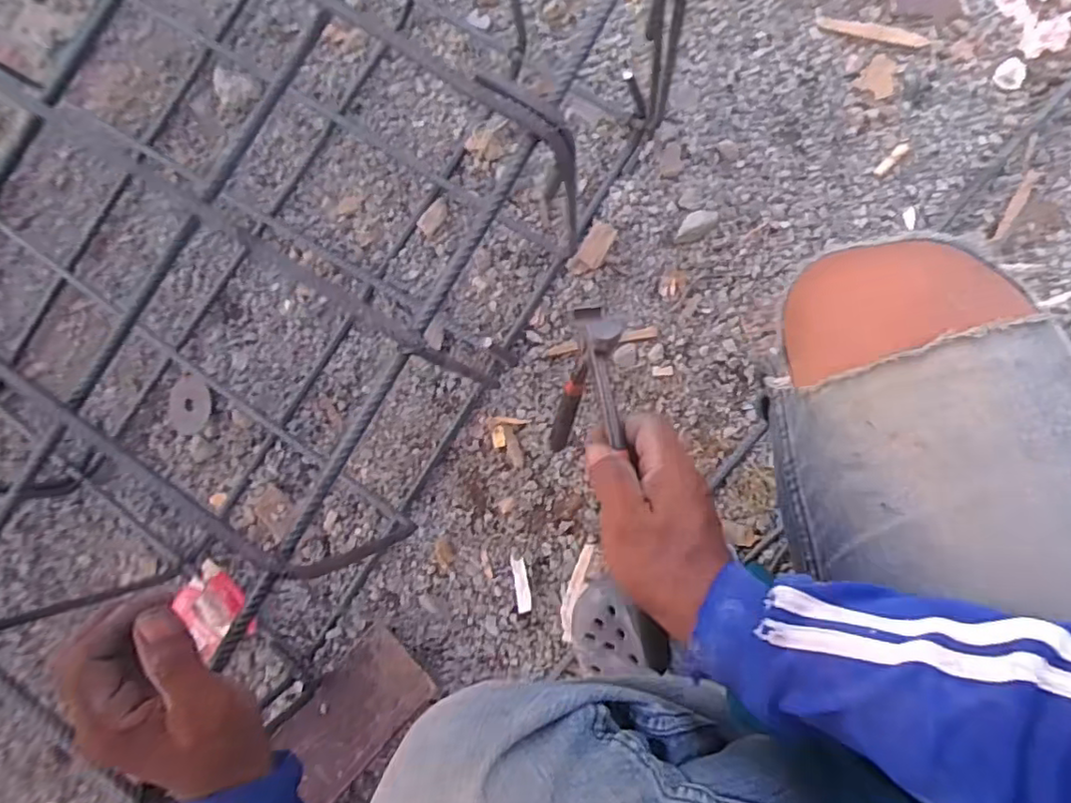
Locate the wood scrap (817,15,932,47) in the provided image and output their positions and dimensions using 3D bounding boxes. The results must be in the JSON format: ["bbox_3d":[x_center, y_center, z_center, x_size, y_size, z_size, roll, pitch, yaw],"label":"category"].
[{"bbox_3d":[0.347,-0.381,0.628,0.107,0.008,0.014,24,91,9],"label":"wood scrap"}]

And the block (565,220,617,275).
[{"bbox_3d":[0.061,-0.160,0.645,0.031,0.011,0.061,33,92,9],"label":"block"}]

